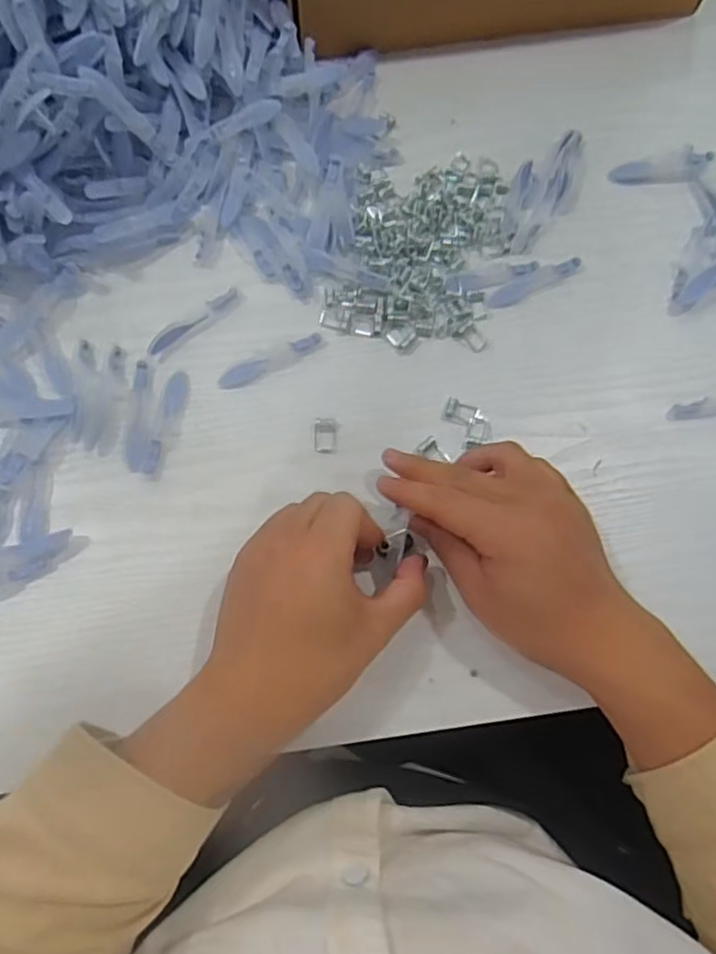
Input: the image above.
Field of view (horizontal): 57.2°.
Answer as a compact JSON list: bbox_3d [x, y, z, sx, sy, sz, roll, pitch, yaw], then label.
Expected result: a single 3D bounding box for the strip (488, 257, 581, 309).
[{"bbox_3d":[0.129,-0.144,0.484,0.076,0.004,0.014,-29,76,-11],"label":"strip"}]

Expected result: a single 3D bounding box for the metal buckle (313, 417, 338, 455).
[{"bbox_3d":[-0.022,-0.029,0.446,0.016,0.008,0.026,1,72,-2],"label":"metal buckle"}]

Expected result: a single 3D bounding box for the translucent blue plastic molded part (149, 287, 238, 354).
[{"bbox_3d":[-0.117,-0.112,0.469,0.076,0.006,0.012,-41,79,-14],"label":"translucent blue plastic molded part"}]

